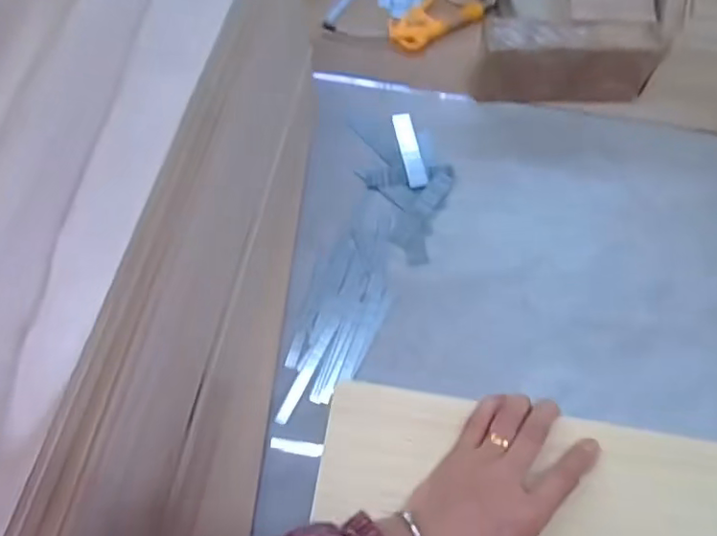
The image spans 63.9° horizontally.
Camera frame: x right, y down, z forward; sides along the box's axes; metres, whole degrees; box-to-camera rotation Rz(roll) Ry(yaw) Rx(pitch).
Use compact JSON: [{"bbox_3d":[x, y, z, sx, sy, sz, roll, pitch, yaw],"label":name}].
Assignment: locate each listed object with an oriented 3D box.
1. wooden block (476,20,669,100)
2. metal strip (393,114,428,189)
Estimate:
[{"bbox_3d":[0.252,-0.257,0.709,0.213,0.101,0.060,-4,65,2],"label":"wooden block"},{"bbox_3d":[0.065,-0.151,0.728,0.025,0.004,0.111,-10,65,-1],"label":"metal strip"}]

